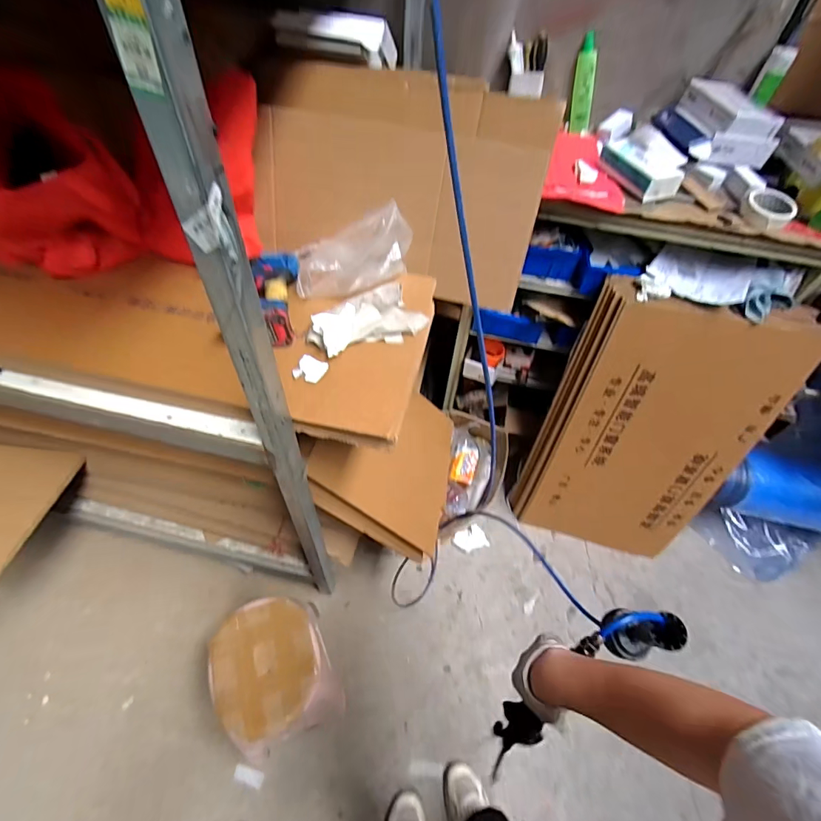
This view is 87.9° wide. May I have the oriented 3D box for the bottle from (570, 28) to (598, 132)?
[{"bbox_3d":[0.439,-0.819,1.073,0.046,0.201,0.046,-25,43,-18],"label":"bottle"}]

